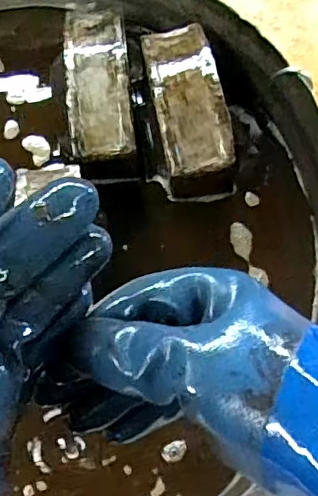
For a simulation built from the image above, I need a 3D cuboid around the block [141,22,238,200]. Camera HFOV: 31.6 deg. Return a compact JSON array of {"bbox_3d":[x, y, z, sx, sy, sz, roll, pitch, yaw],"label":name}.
[{"bbox_3d":[0.027,-0.132,0.530,0.065,0.065,0.161,-12,86,-7],"label":"block"}]

